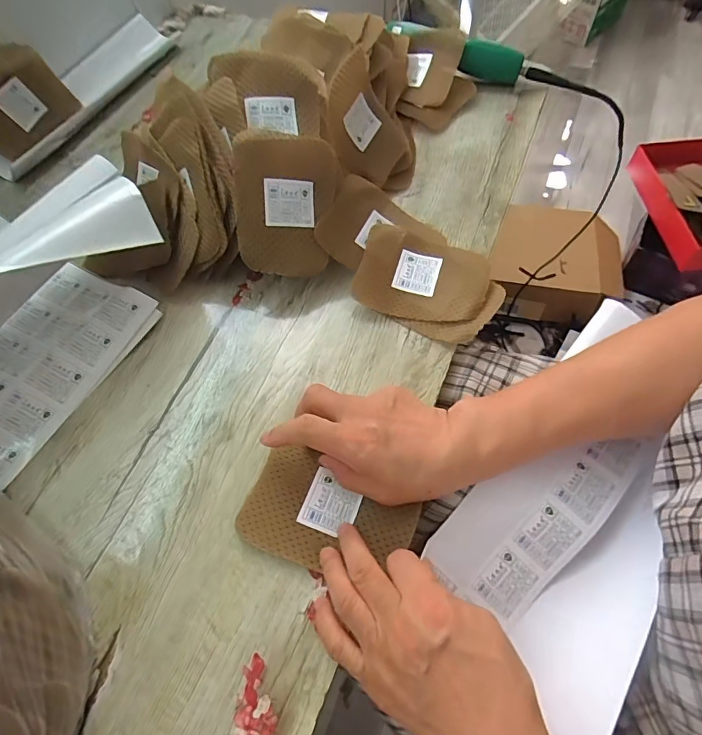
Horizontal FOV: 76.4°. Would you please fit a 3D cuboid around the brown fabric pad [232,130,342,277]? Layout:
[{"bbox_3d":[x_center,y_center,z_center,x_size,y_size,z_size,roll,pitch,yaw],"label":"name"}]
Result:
[{"bbox_3d":[-0.057,-0.147,0.407,0.094,0.014,0.120,0,97,-16],"label":"brown fabric pad"}]

